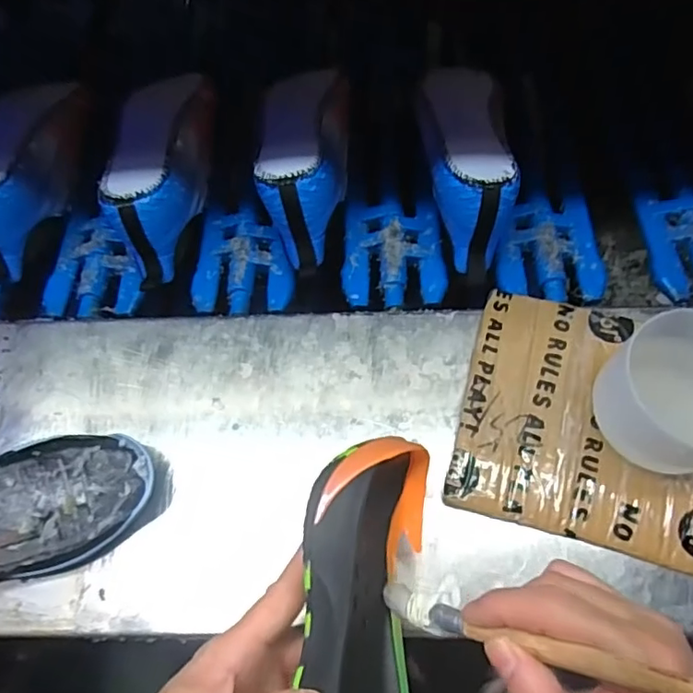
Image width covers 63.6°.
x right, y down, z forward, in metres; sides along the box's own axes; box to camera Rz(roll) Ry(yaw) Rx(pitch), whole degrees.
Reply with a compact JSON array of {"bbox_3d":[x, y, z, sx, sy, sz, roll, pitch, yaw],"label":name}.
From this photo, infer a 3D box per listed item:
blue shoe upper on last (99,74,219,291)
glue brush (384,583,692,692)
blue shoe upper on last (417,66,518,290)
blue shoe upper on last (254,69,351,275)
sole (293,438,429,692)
[{"bbox_3d":[-0.175,-0.171,0.530,0.082,0.091,0.228,-4,66,5],"label":"blue shoe upper on last"},{"bbox_3d":[0.083,0.133,0.254,0.009,0.185,0.018,34,61,-29],"label":"glue brush"},{"bbox_3d":[0.108,-0.162,0.502,0.078,0.096,0.214,-1,64,4],"label":"blue shoe upper on last"},{"bbox_3d":[-0.041,-0.170,0.514,0.078,0.096,0.210,0,64,5],"label":"blue shoe upper on last"},{"bbox_3d":[0.008,0.162,0.275,0.059,0.081,0.228,2,58,5],"label":"sole"}]

